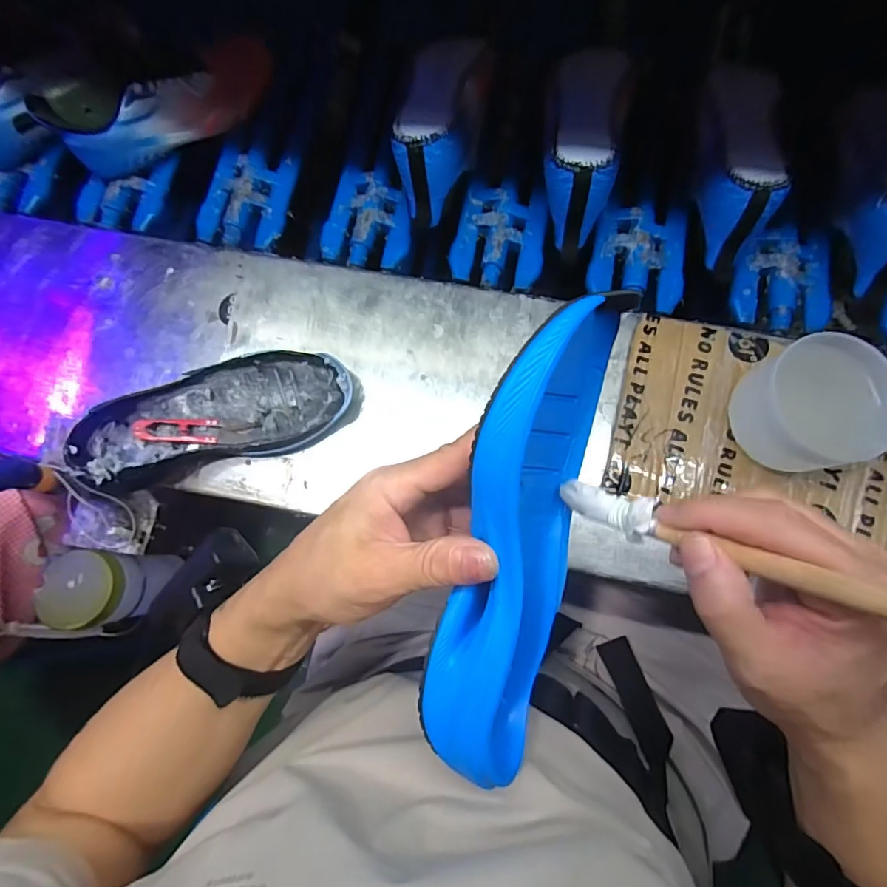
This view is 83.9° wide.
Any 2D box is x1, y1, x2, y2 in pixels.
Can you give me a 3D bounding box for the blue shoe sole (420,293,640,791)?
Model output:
[{"bbox_3d":[0.040,0.047,0.251,0.068,0.074,0.236,11,97,-1],"label":"blue shoe sole"}]

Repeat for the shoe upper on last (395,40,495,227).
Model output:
[{"bbox_3d":[0.000,-0.318,0.482,0.072,0.093,0.204,13,84,-1],"label":"shoe upper on last"}]

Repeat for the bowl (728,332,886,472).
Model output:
[{"bbox_3d":[0.275,-0.030,0.377,0.085,0.073,0.089,0,85,-2],"label":"bowl"}]

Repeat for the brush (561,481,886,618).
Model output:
[{"bbox_3d":[0.121,0.044,0.205,0.009,0.180,0.019,29,83,-39],"label":"brush"}]

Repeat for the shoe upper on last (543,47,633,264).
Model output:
[{"bbox_3d":[0.136,-0.290,0.468,0.069,0.091,0.213,11,84,-1],"label":"shoe upper on last"}]

